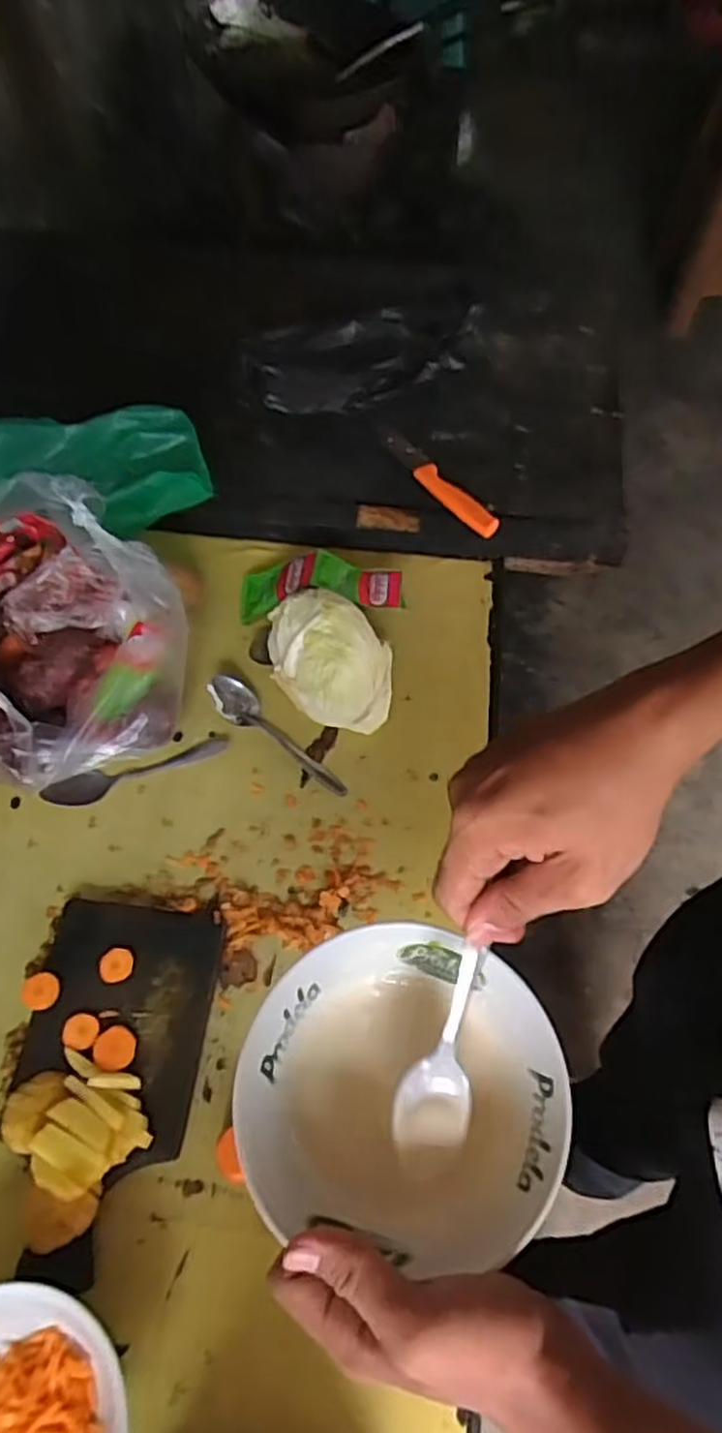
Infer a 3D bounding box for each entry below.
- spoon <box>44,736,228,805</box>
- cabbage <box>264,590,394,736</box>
[{"bbox_3d":[-0.211,0.048,0.696,0.169,0.020,0.028,-20,62,-11],"label":"spoon"},{"bbox_3d":[-0.029,-0.057,0.709,0.117,0.089,0.133,-11,60,-2],"label":"cabbage"}]

